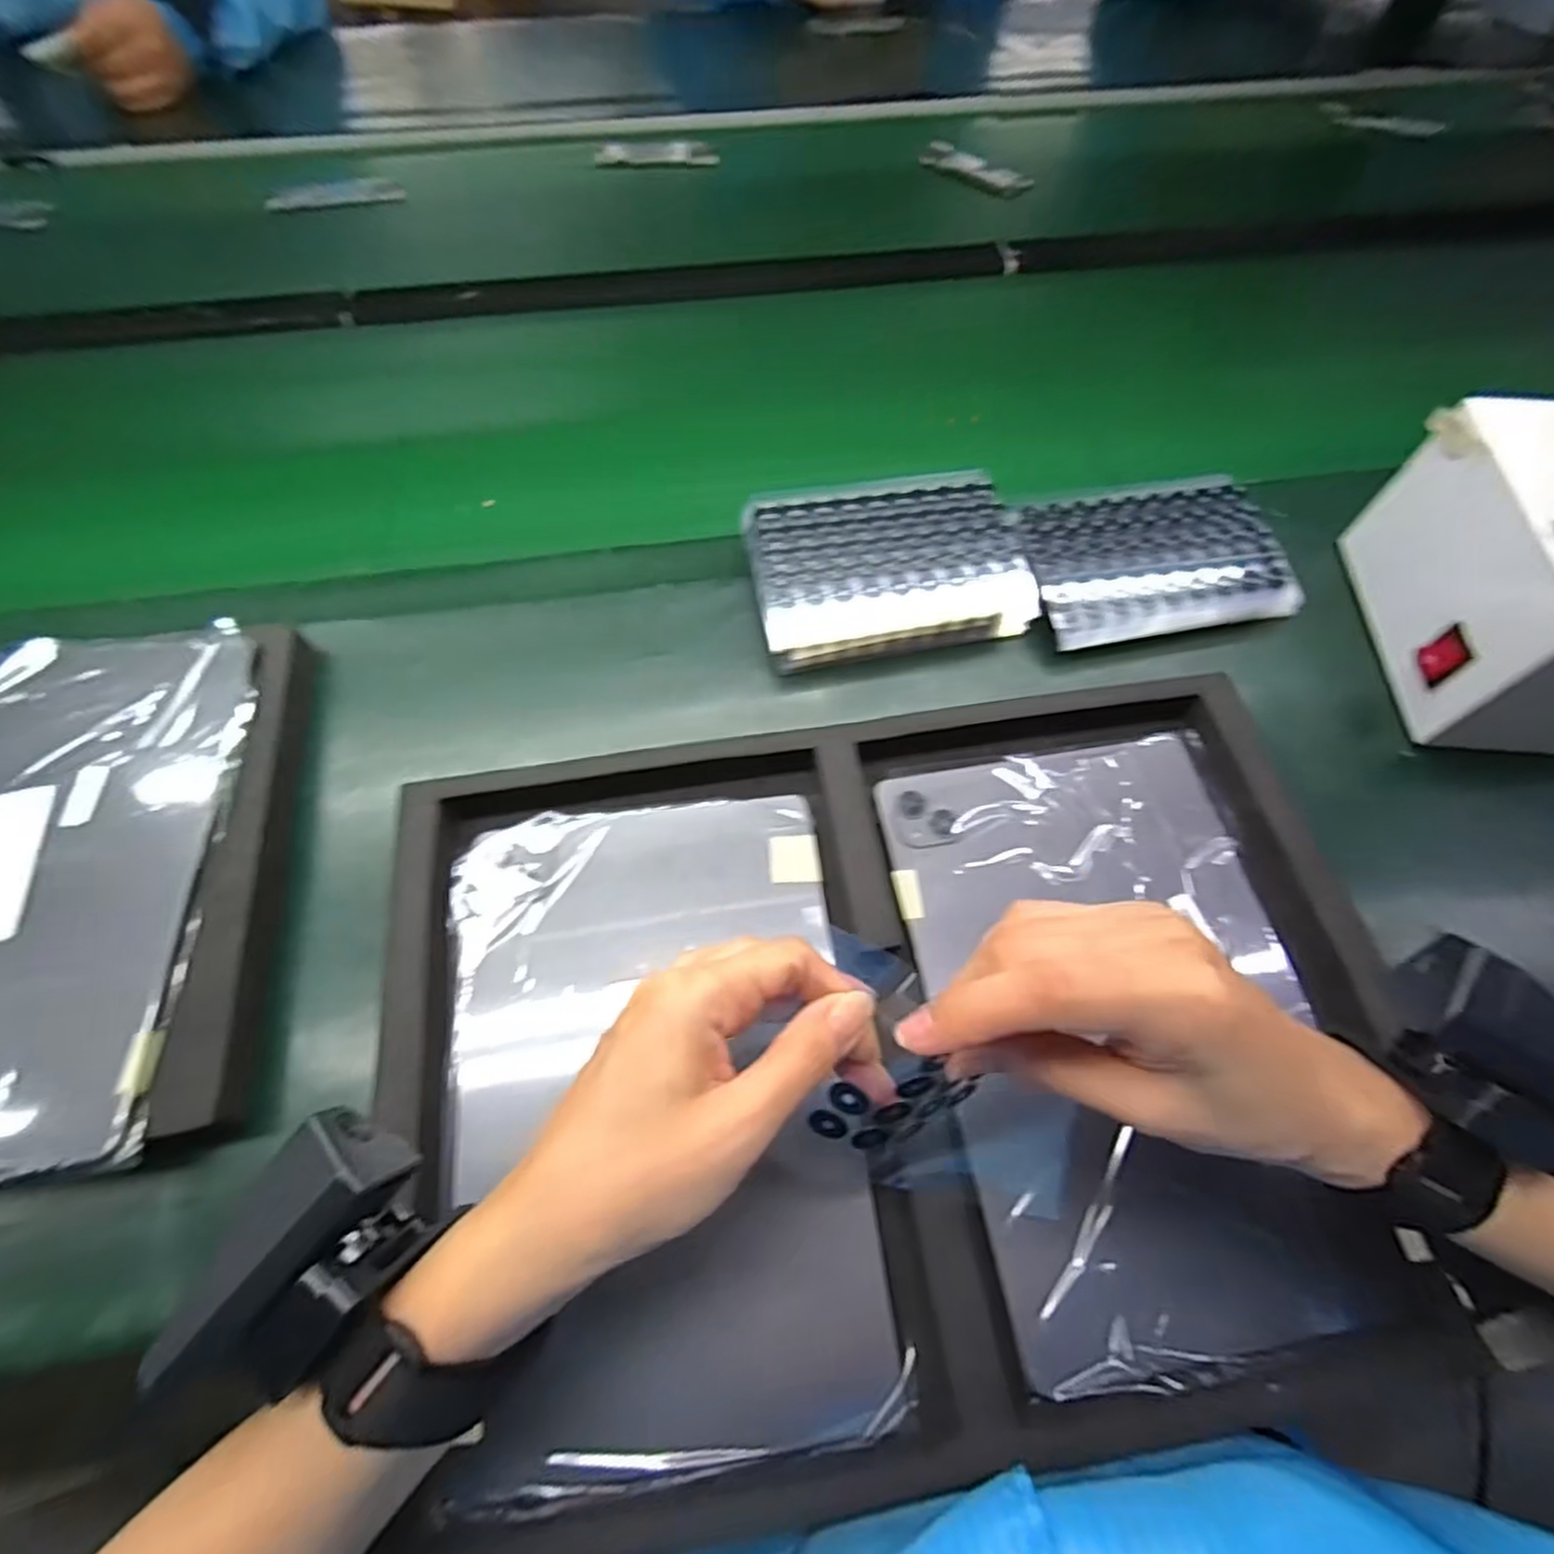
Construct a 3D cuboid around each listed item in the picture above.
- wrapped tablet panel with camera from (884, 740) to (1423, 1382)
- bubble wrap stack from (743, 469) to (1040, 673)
[{"bbox_3d":[0.154,0.103,0.332,0.167,0.011,0.255,-7,64,-6],"label":"wrapped tablet panel with camera"},{"bbox_3d":[0.064,-0.125,0.453,0.159,0.060,0.093,-13,62,-8],"label":"bubble wrap stack"}]

